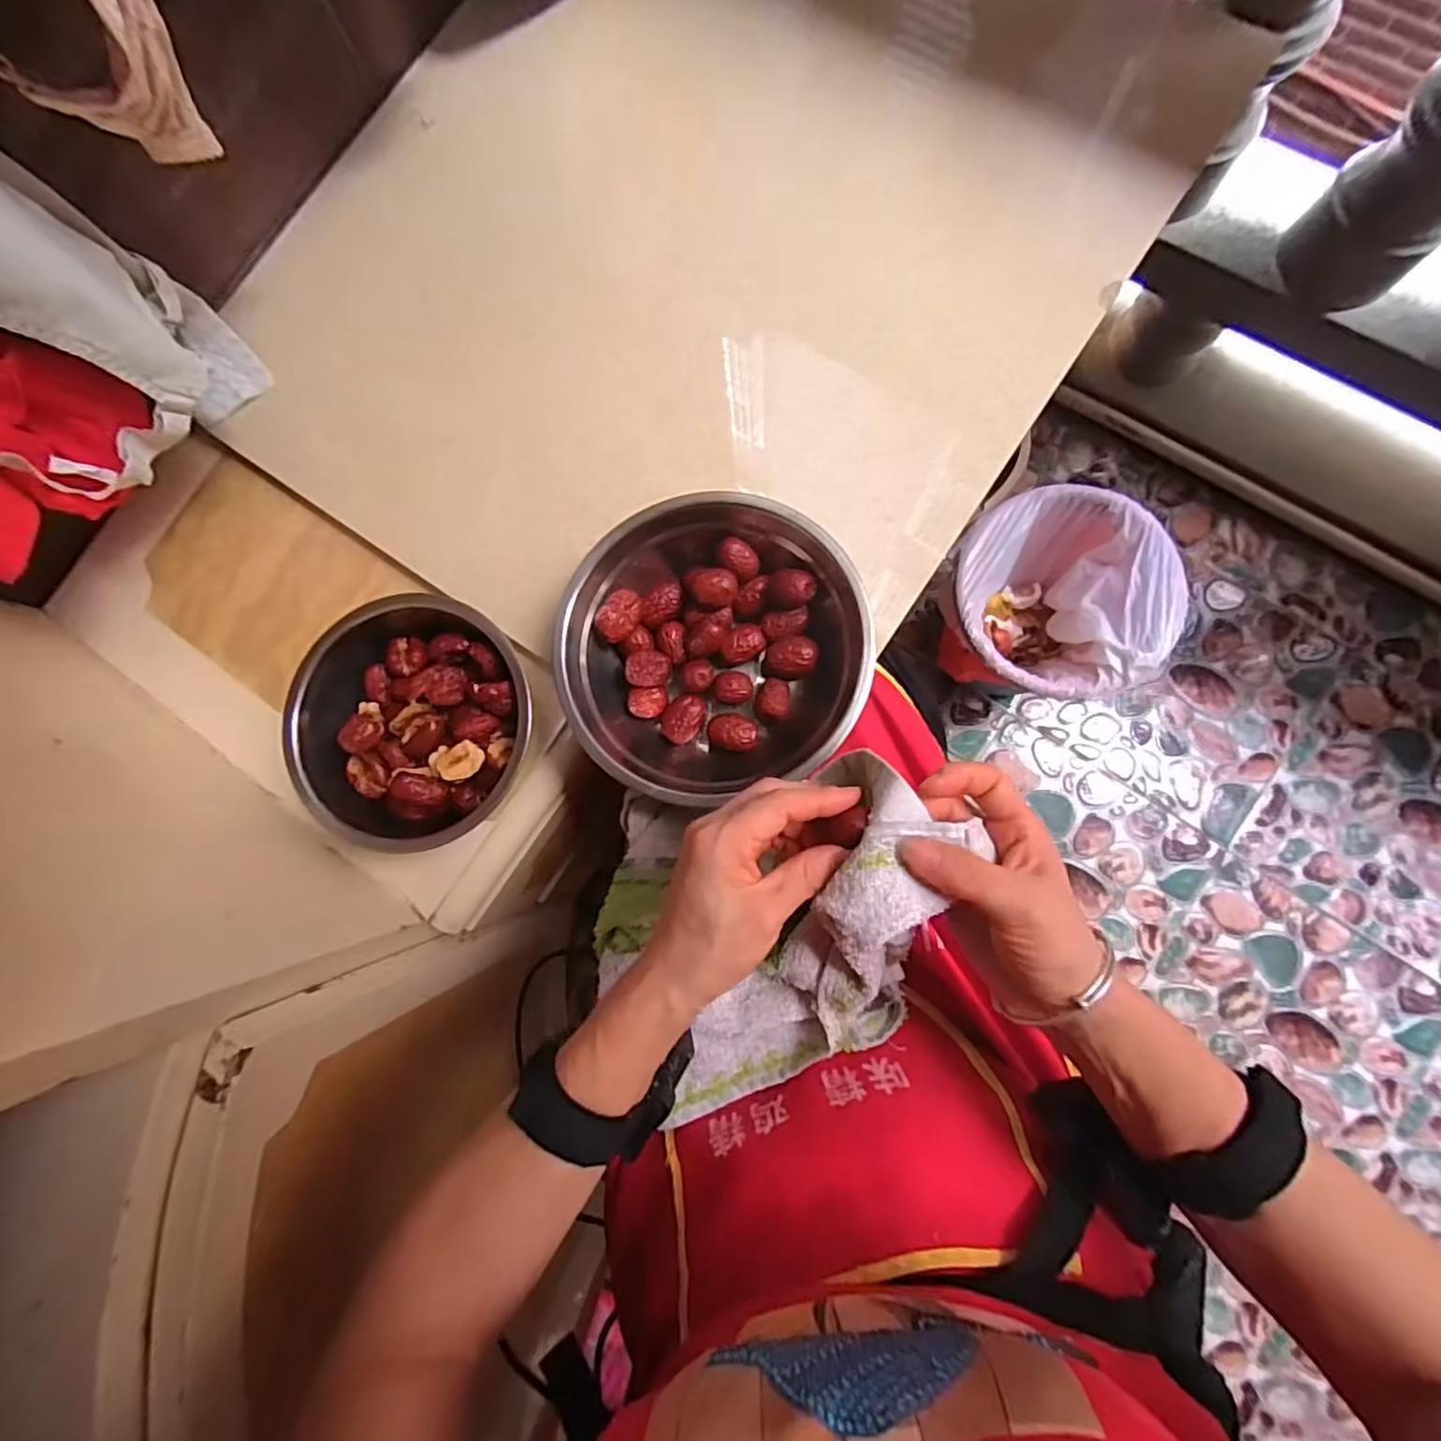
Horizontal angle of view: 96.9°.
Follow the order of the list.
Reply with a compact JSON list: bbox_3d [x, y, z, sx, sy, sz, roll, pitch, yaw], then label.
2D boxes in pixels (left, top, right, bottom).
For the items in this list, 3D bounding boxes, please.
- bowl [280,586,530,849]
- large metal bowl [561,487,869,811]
[{"bbox_3d":[-0.204,0.004,0.443,0.162,0.071,0.162,-1,83,5],"label":"bowl"},{"bbox_3d":[-0.004,-0.046,0.419,0.184,0.064,0.183,-1,83,5],"label":"large metal bowl"}]

